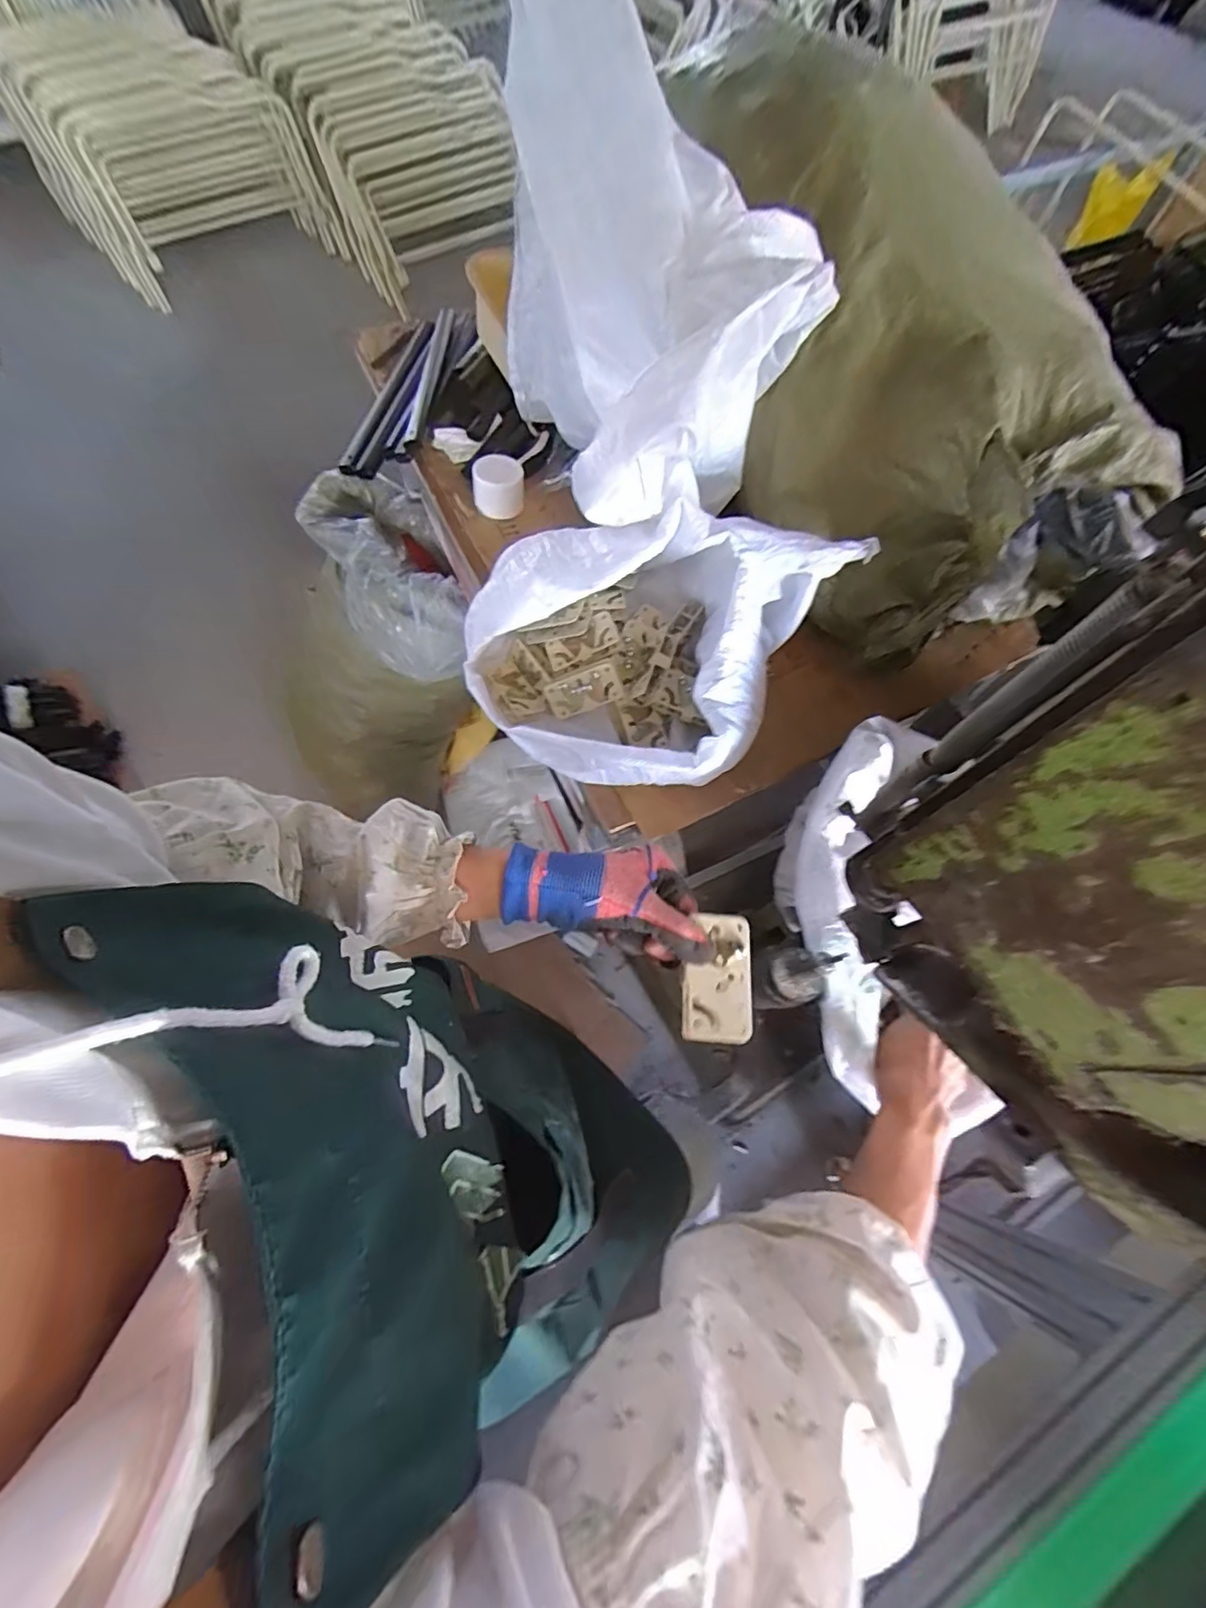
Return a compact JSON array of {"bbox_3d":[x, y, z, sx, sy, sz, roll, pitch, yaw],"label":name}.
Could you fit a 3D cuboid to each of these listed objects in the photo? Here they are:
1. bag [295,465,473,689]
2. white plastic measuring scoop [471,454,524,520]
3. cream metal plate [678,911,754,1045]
[{"bbox_3d":[-0.422,-0.450,1.144,0.226,0.152,0.430,-23,69,-10],"label":"bag"},{"bbox_3d":[-0.139,-0.424,0.768,0.066,0.053,0.062,-6,67,-3],"label":"white plastic measuring scoop"},{"bbox_3d":[0.075,0.114,0.381,0.044,0.013,0.080,5,67,2],"label":"cream metal plate"}]

